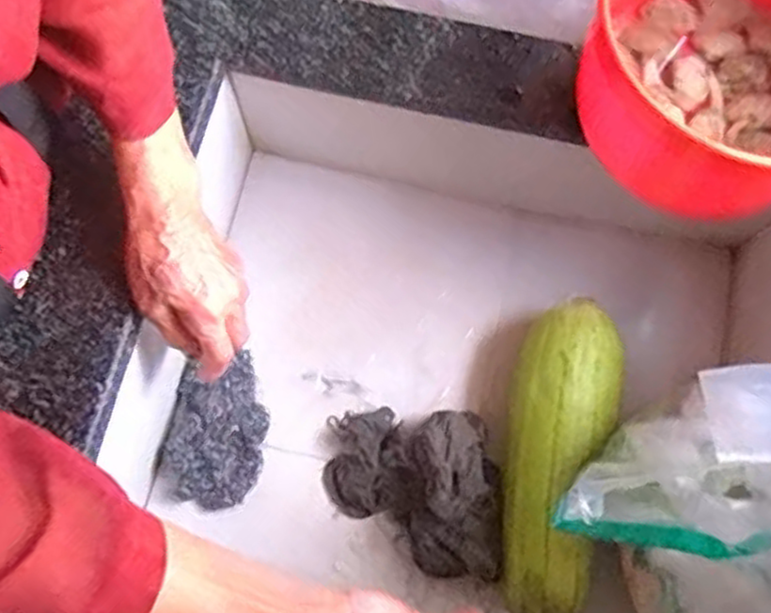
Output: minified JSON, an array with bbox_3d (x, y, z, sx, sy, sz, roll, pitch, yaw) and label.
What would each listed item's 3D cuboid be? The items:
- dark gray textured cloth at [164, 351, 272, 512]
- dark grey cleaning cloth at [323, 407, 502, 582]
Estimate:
[{"bbox_3d":[-0.142,0.105,0.634,0.078,0.026,0.126,4,73,1],"label":"dark gray textured cloth"},{"bbox_3d":[0.022,0.150,0.609,0.141,0.063,0.125,3,73,1],"label":"dark grey cleaning cloth"}]

